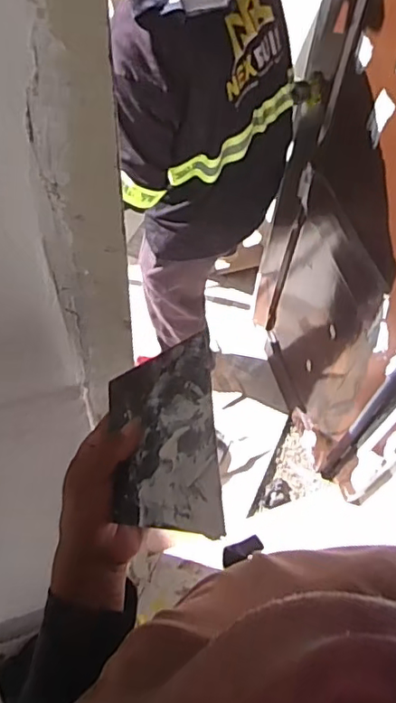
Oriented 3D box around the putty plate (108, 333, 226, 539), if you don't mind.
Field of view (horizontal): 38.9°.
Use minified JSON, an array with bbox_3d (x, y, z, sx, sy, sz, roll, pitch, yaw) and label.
[{"bbox_3d":[-0.029,0.067,0.433,0.100,0.005,0.140,-14,69,30],"label":"putty plate"}]

